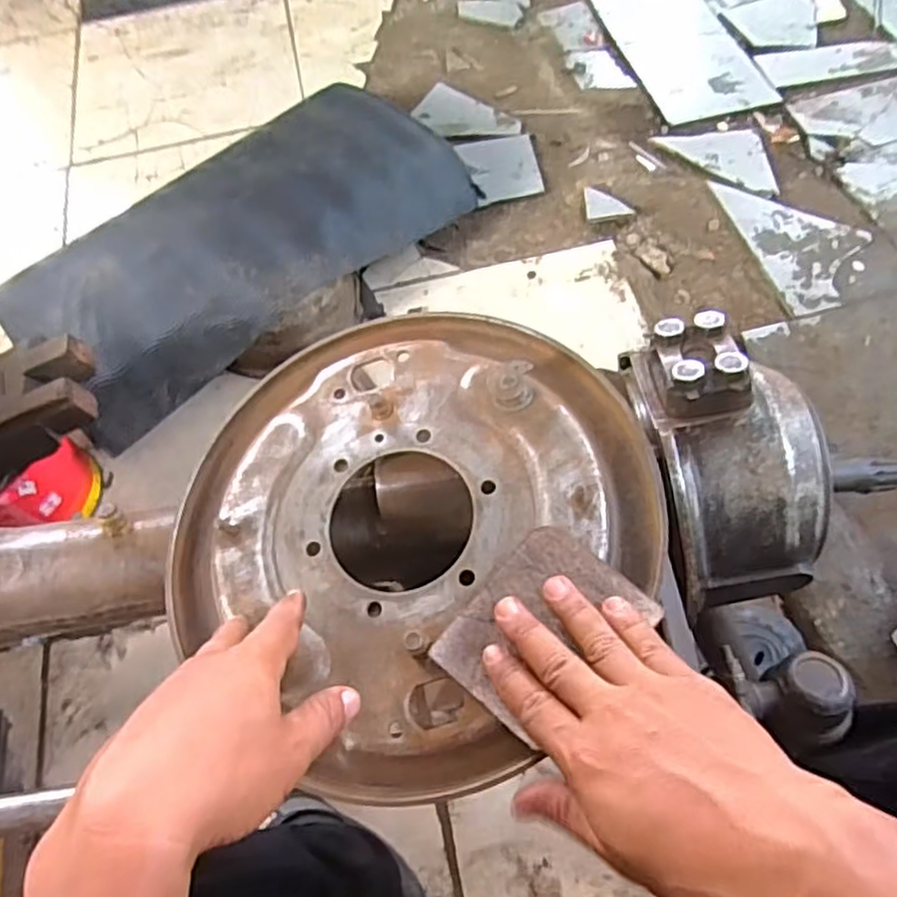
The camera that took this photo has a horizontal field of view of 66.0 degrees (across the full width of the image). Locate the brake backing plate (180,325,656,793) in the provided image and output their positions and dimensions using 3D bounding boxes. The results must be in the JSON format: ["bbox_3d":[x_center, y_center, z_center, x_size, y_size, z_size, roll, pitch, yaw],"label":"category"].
[{"bbox_3d":[-0.033,0.032,0.433,0.293,0.057,0.276,-1,66,2],"label":"brake backing plate"}]

